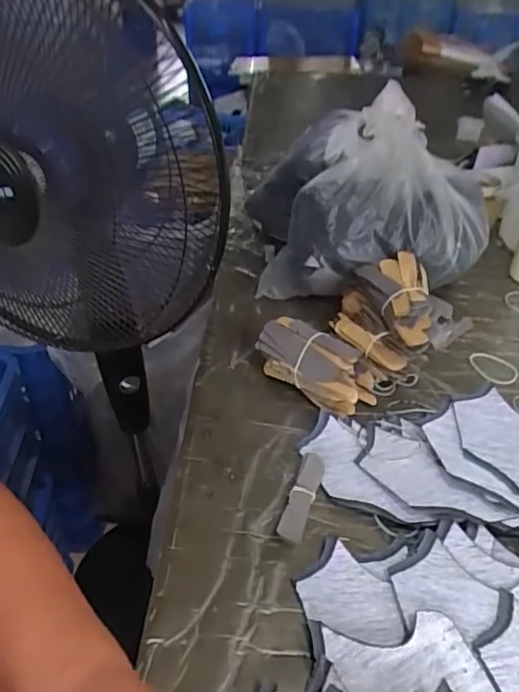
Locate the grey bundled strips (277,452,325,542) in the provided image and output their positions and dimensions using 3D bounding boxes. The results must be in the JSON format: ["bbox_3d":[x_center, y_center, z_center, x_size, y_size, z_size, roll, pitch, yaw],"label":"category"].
[{"bbox_3d":[0.036,0.129,0.464,0.020,0.019,0.086,14,39,15],"label":"grey bundled strips"}]

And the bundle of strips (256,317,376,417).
[{"bbox_3d":[0.057,0.020,0.578,0.127,0.064,0.054,24,43,27],"label":"bundle of strips"}]

